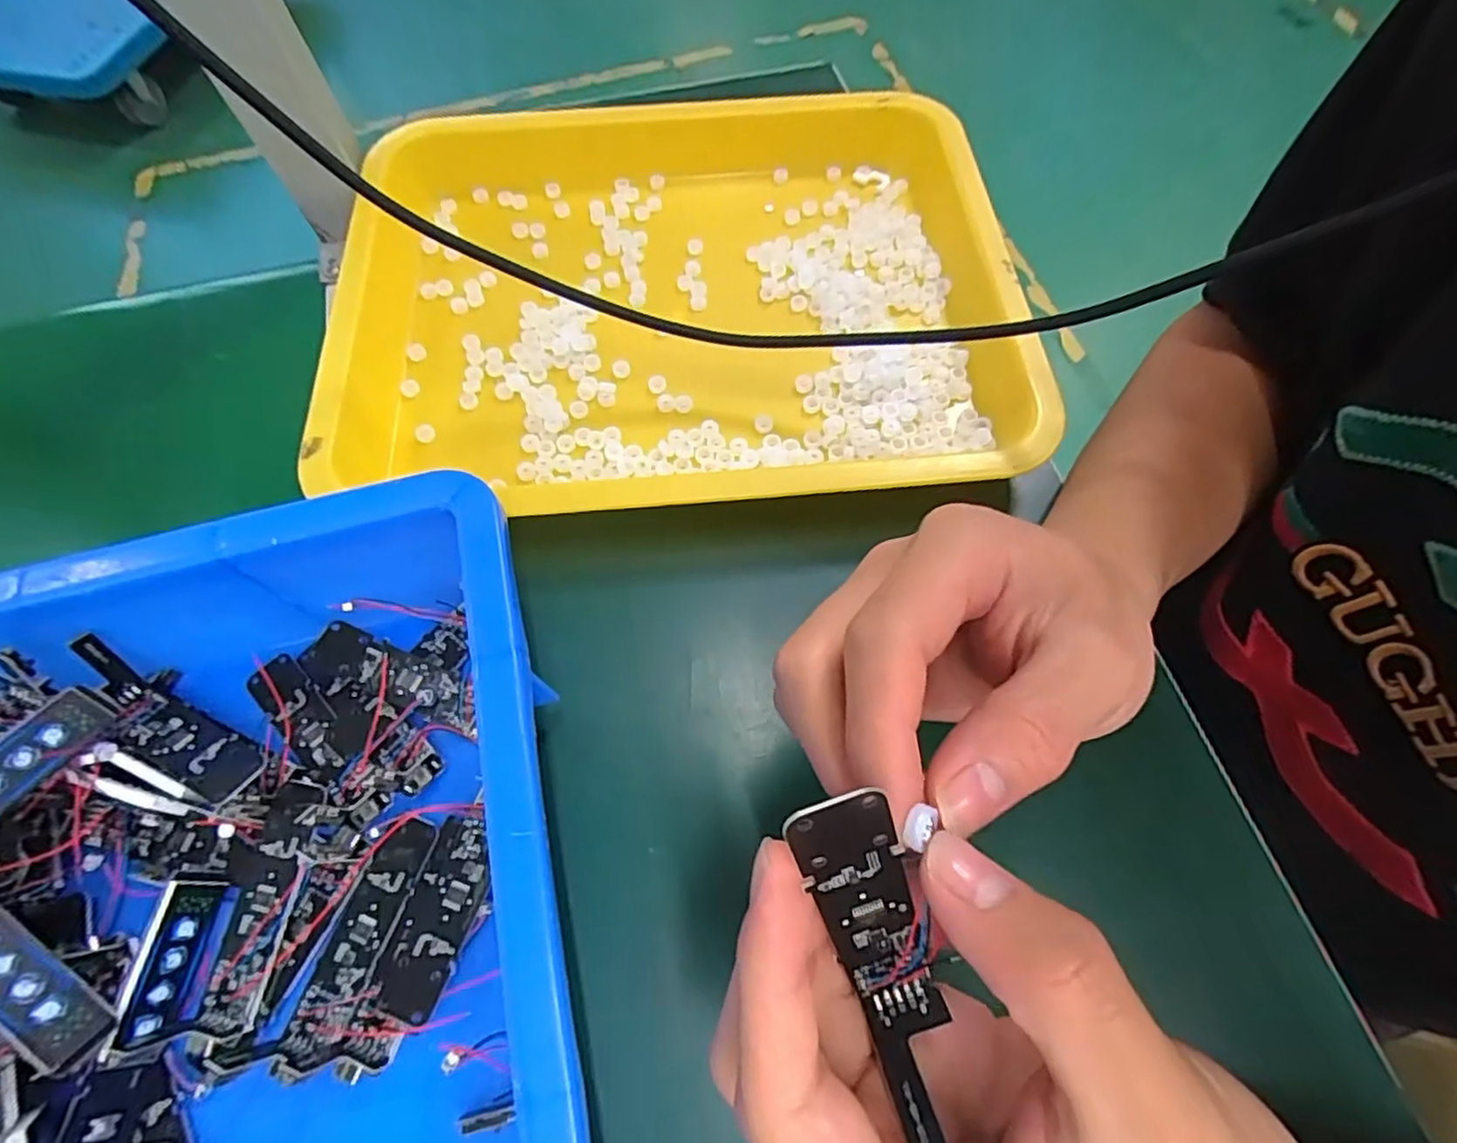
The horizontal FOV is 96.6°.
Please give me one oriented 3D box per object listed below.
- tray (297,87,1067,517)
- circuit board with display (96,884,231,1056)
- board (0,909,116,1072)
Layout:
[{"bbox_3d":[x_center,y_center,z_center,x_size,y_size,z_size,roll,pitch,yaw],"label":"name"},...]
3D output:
[{"bbox_3d":[-0.033,-0.142,0.331,0.321,0.036,0.263,-5,65,-1],"label":"tray"},{"bbox_3d":[-0.181,0.127,0.211,0.008,0.019,0.047,-10,62,33],"label":"circuit board with display"},{"bbox_3d":[-0.204,0.118,0.187,0.054,0.004,0.016,50,36,-6],"label":"board"}]

